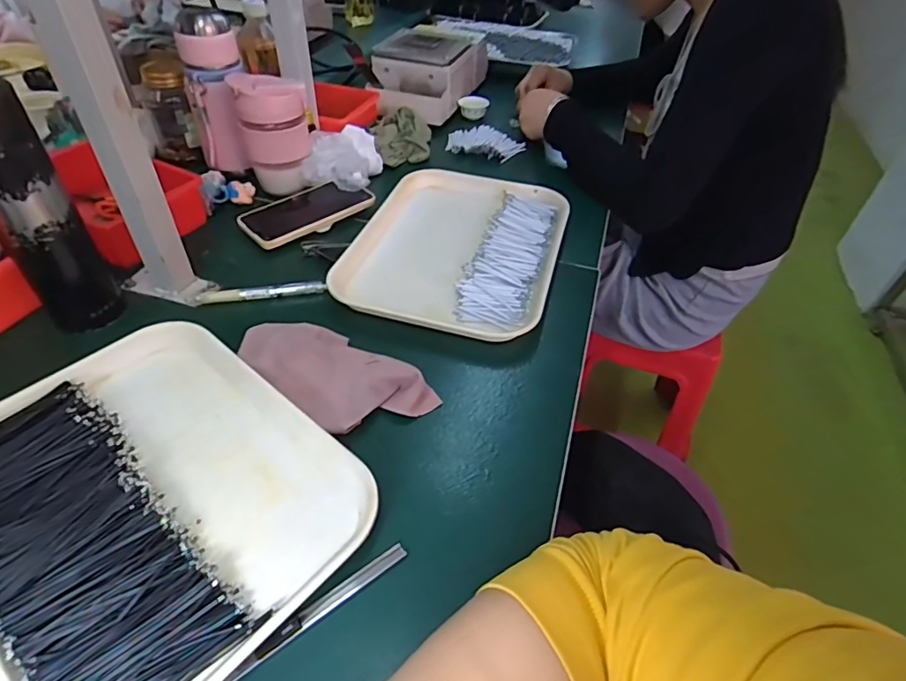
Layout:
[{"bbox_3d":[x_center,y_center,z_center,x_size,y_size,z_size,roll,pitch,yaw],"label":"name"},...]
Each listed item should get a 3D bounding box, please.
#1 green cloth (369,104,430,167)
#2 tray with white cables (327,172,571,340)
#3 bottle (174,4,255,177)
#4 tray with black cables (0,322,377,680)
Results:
[{"bbox_3d":[-0.081,-0.328,0.834,0.089,0.033,0.136,1,44,-3],"label":"green cloth"},{"bbox_3d":[0.009,-0.120,0.623,0.229,0.019,0.283,13,45,9],"label":"tray with white cables"},{"bbox_3d":[-0.304,-0.311,0.671,0.074,0.174,0.083,1,44,-3],"label":"bottle"},{"bbox_3d":[-0.226,0.104,0.385,0.299,0.026,0.226,34,52,25],"label":"tray with black cables"}]

